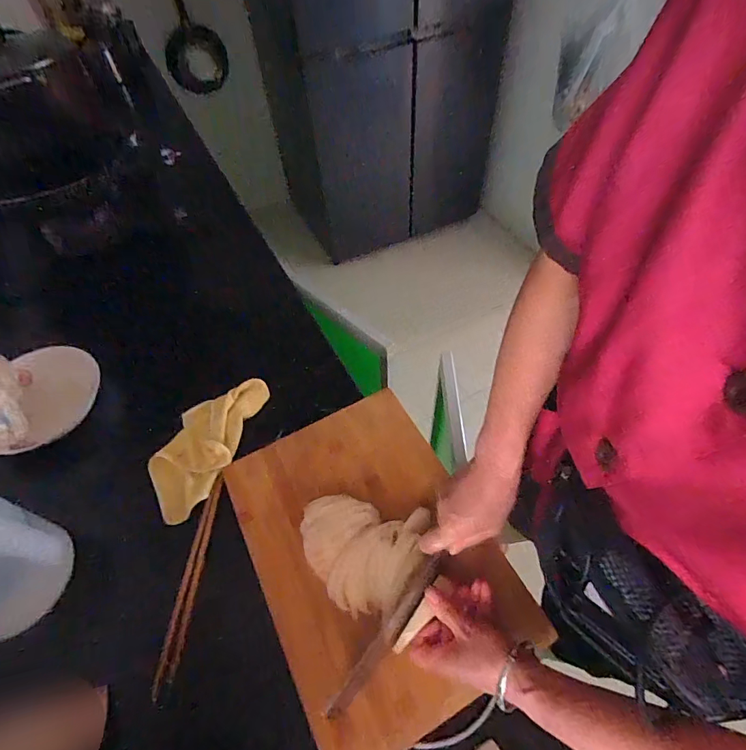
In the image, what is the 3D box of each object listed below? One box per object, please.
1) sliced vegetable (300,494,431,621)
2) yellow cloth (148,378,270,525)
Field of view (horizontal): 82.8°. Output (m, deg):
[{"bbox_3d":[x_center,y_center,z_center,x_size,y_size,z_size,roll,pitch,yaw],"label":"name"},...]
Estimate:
[{"bbox_3d":[-0.014,0.201,0.482,0.146,0.039,0.121,11,56,11],"label":"sliced vegetable"},{"bbox_3d":[-0.234,0.088,0.585,0.095,0.027,0.213,14,57,13],"label":"yellow cloth"}]

